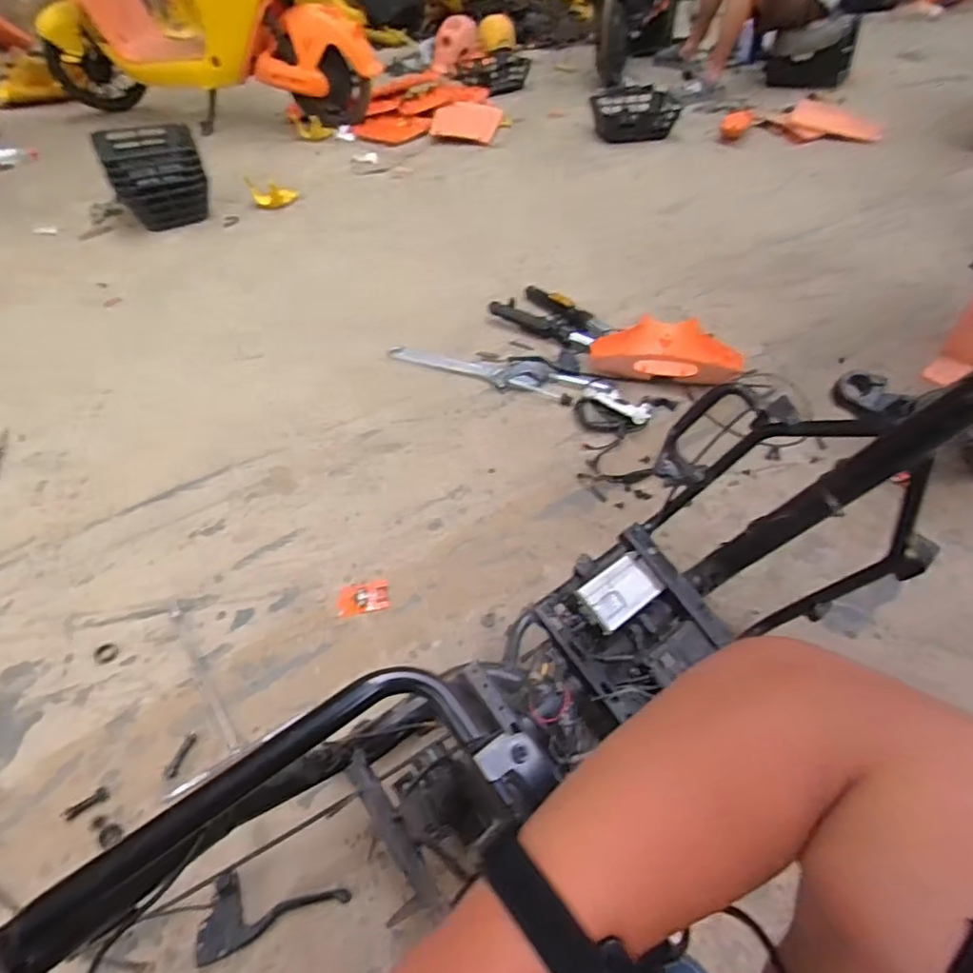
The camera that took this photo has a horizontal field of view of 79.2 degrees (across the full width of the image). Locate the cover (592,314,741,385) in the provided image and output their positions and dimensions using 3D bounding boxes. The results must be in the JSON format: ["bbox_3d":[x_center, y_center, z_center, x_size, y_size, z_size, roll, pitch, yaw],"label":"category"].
[{"bbox_3d":[0.393,-0.284,1.277,0.302,0.115,0.194,22,52,18],"label":"cover"}]

